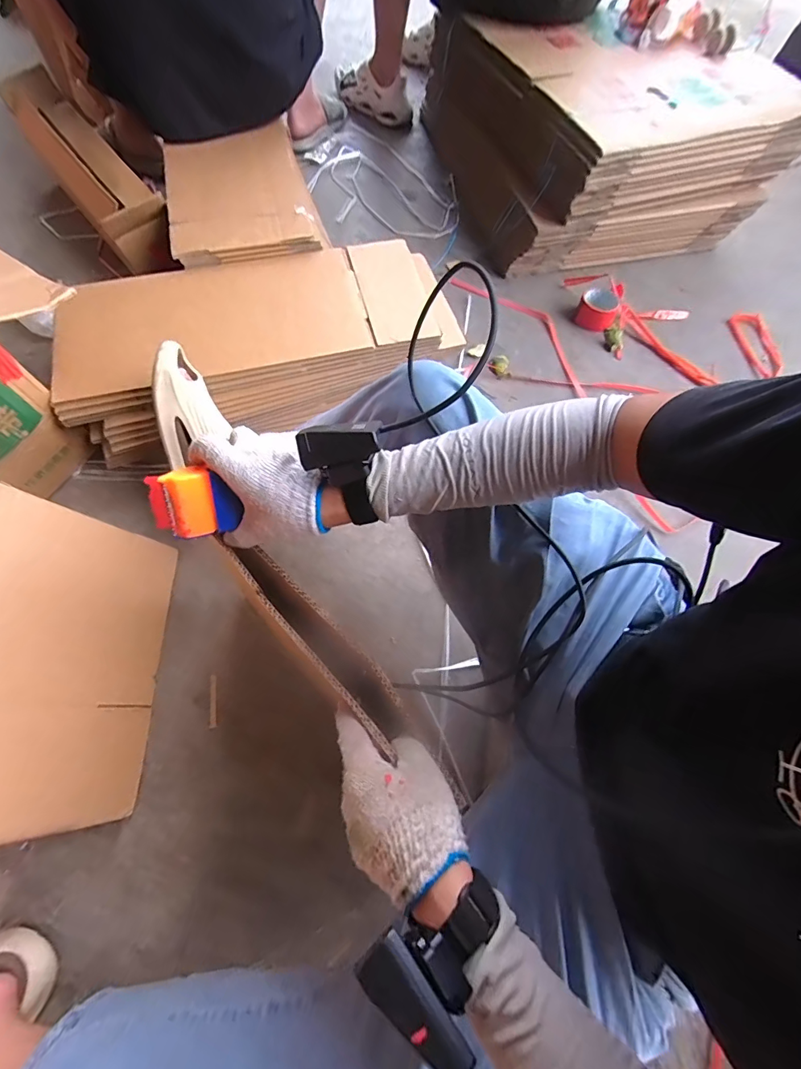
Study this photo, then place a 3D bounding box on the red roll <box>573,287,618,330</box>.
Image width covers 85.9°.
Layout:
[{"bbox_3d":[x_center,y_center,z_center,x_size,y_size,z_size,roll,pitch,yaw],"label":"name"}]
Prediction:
[{"bbox_3d":[0.439,-0.501,0.961,0.086,0.055,0.070,23,67,8],"label":"red roll"}]

